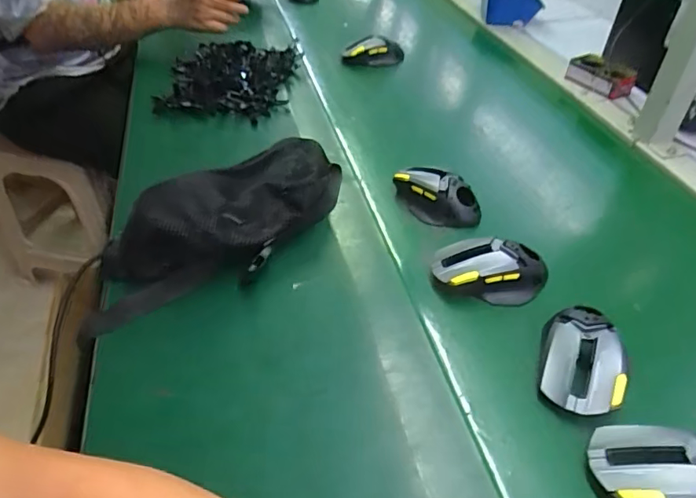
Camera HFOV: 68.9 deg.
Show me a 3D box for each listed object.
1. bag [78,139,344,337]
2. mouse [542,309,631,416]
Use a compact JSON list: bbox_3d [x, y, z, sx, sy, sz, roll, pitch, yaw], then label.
[{"bbox_3d":[-0.125,-0.034,0.544,0.309,0.080,0.125,-28,49,-23],"label":"bag"},{"bbox_3d":[0.201,0.094,0.439,0.062,0.036,0.098,10,43,16],"label":"mouse"}]

